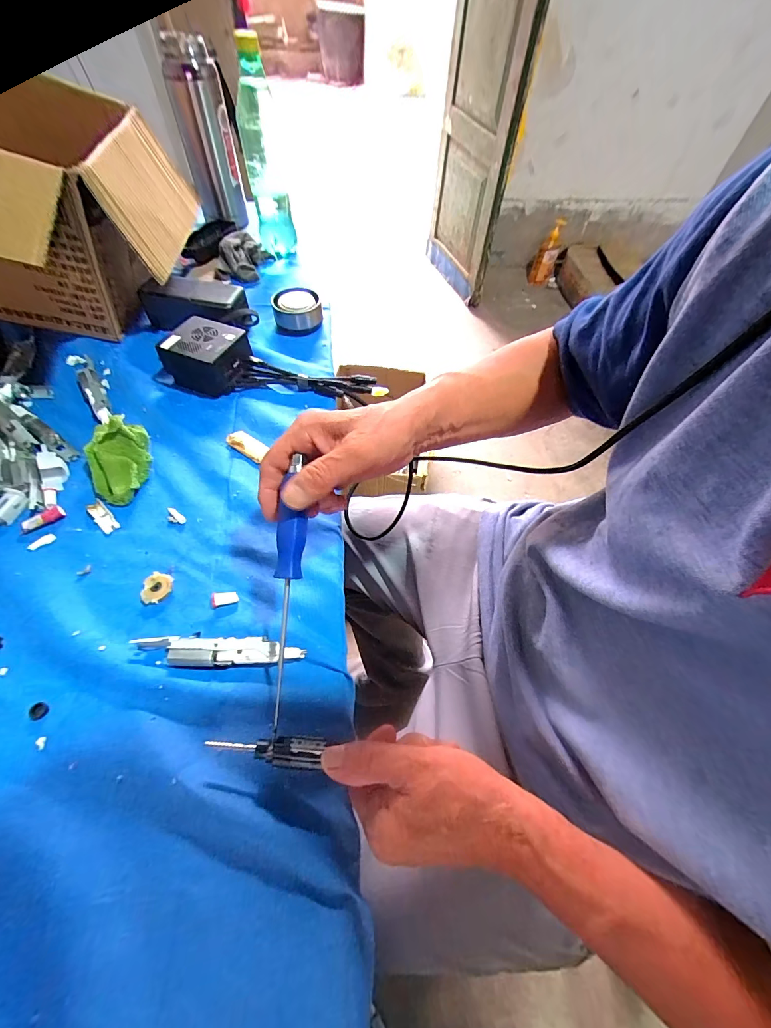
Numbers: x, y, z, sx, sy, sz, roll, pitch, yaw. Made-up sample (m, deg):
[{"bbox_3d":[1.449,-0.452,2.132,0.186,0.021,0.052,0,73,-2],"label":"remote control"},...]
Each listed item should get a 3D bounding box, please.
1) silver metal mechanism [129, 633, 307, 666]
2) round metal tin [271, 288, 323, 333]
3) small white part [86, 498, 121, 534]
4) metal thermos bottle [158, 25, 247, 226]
[{"bbox_3d":[-0.126,0.104,0.287,0.124,0.013,0.022,3,57,-2],"label":"silver metal mechanism"},{"bbox_3d":[-0.127,-0.290,0.539,0.064,0.037,0.068,2,57,-3],"label":"round metal tin"},{"bbox_3d":[-0.269,0.002,0.356,0.015,0.004,0.039,-39,67,-24],"label":"small white part"},{"bbox_3d":[-0.308,-0.644,0.655,0.086,0.231,0.076,-14,59,-12],"label":"metal thermos bottle"}]

